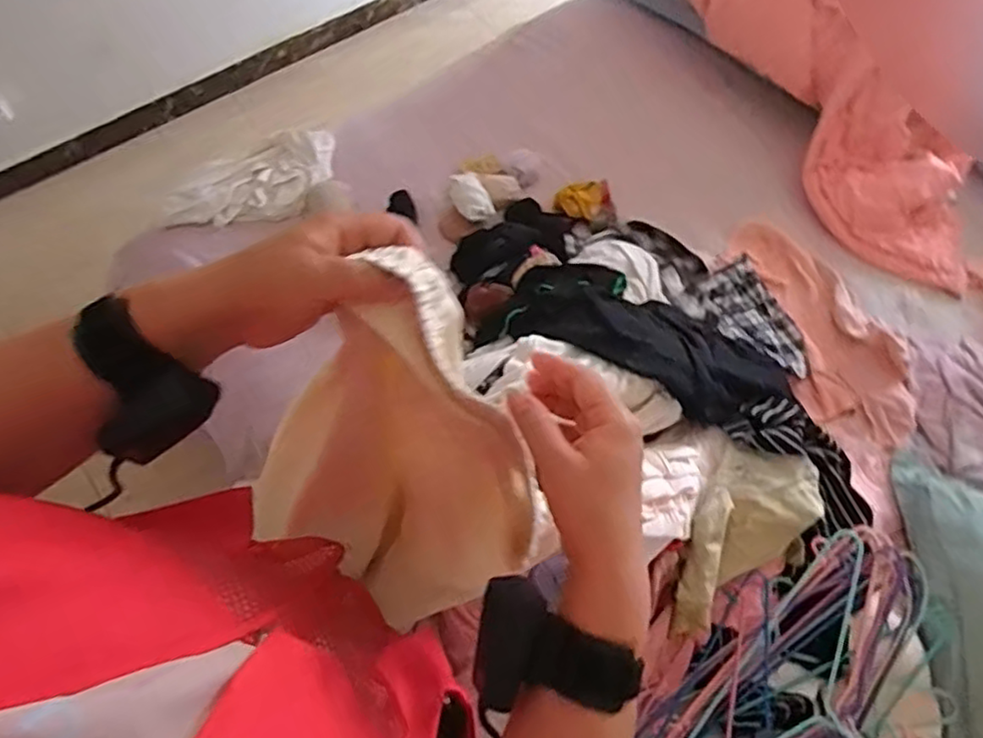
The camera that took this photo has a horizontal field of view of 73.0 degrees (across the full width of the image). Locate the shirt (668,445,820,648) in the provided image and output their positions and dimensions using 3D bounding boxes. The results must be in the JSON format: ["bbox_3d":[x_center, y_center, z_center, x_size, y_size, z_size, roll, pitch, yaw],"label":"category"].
[{"bbox_3d":[0.325,0.226,0.888,0.141,0.086,0.273,33,68,12],"label":"shirt"}]

